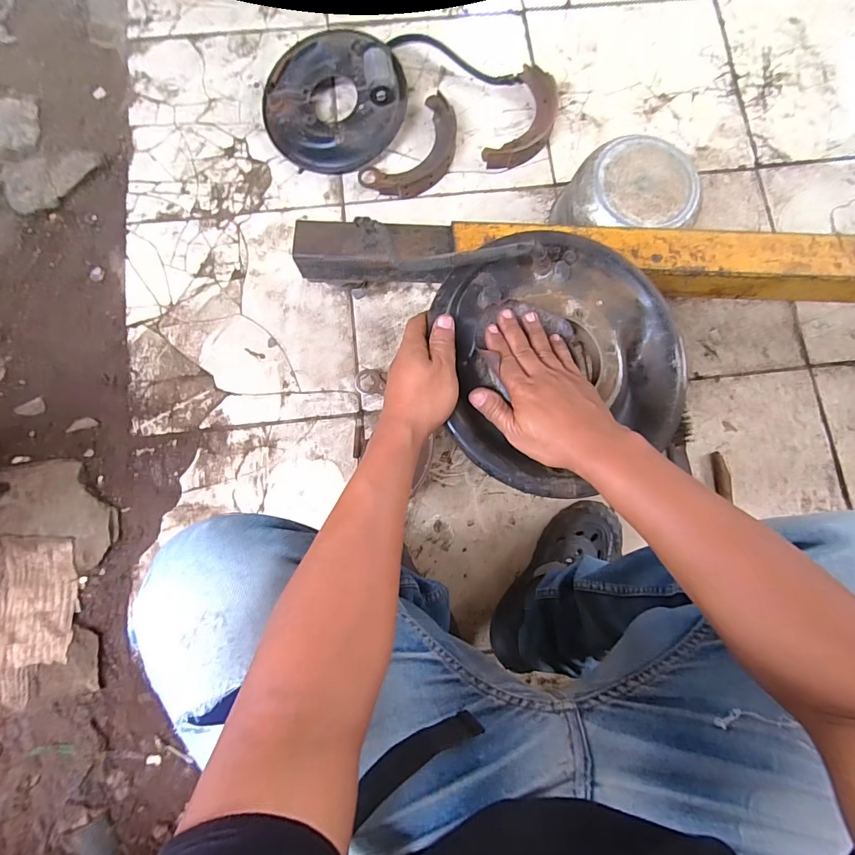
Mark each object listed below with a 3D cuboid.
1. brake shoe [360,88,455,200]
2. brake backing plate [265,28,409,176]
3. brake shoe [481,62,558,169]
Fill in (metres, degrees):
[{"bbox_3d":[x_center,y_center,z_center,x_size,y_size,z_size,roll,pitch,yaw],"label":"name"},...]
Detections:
[{"bbox_3d":[-0.016,-0.514,0.789,0.117,0.031,0.218,40,84,4],"label":"brake shoe"},{"bbox_3d":[-0.177,-0.605,0.777,0.252,0.081,0.230,0,83,-1],"label":"brake backing plate"},{"bbox_3d":[0.188,-0.584,0.804,0.103,0.033,0.217,26,84,2],"label":"brake shoe"}]

